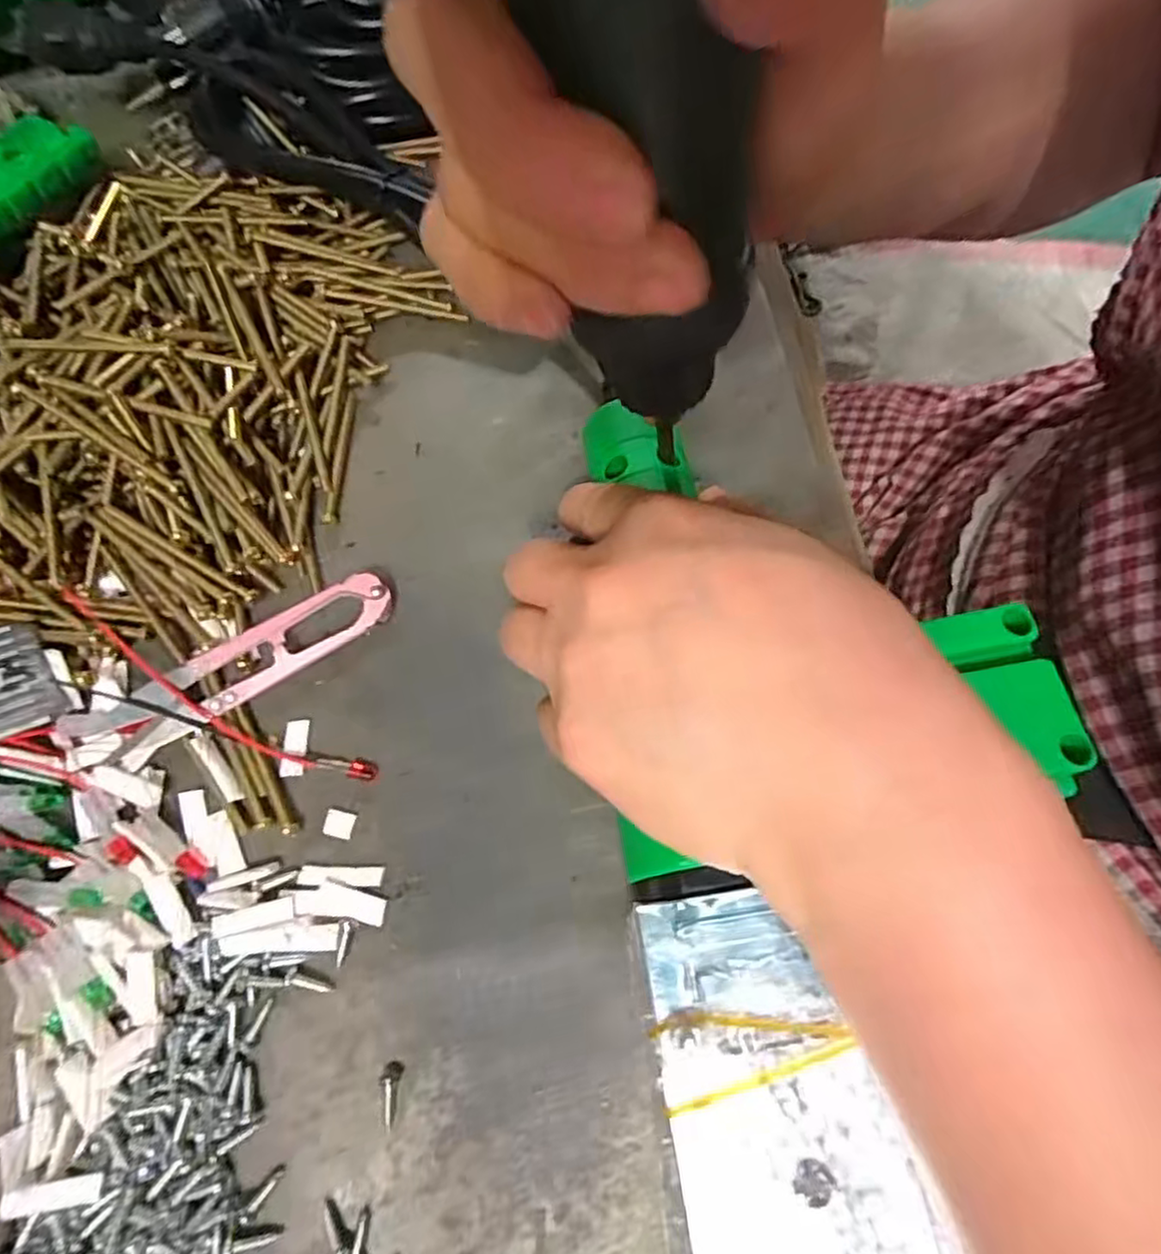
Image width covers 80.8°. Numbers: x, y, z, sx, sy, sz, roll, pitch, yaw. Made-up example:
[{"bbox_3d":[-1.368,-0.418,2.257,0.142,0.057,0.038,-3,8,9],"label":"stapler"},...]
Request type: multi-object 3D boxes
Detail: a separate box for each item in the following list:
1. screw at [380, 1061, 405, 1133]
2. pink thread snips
[{"bbox_3d":[-0.054,0.131,0.191,0.005,0.004,0.016,9,72,5],"label":"screw"},{"bbox_3d":[-0.115,0.016,0.228,0.114,0.012,0.024,-26,73,-6],"label":"pink thread snips"}]

